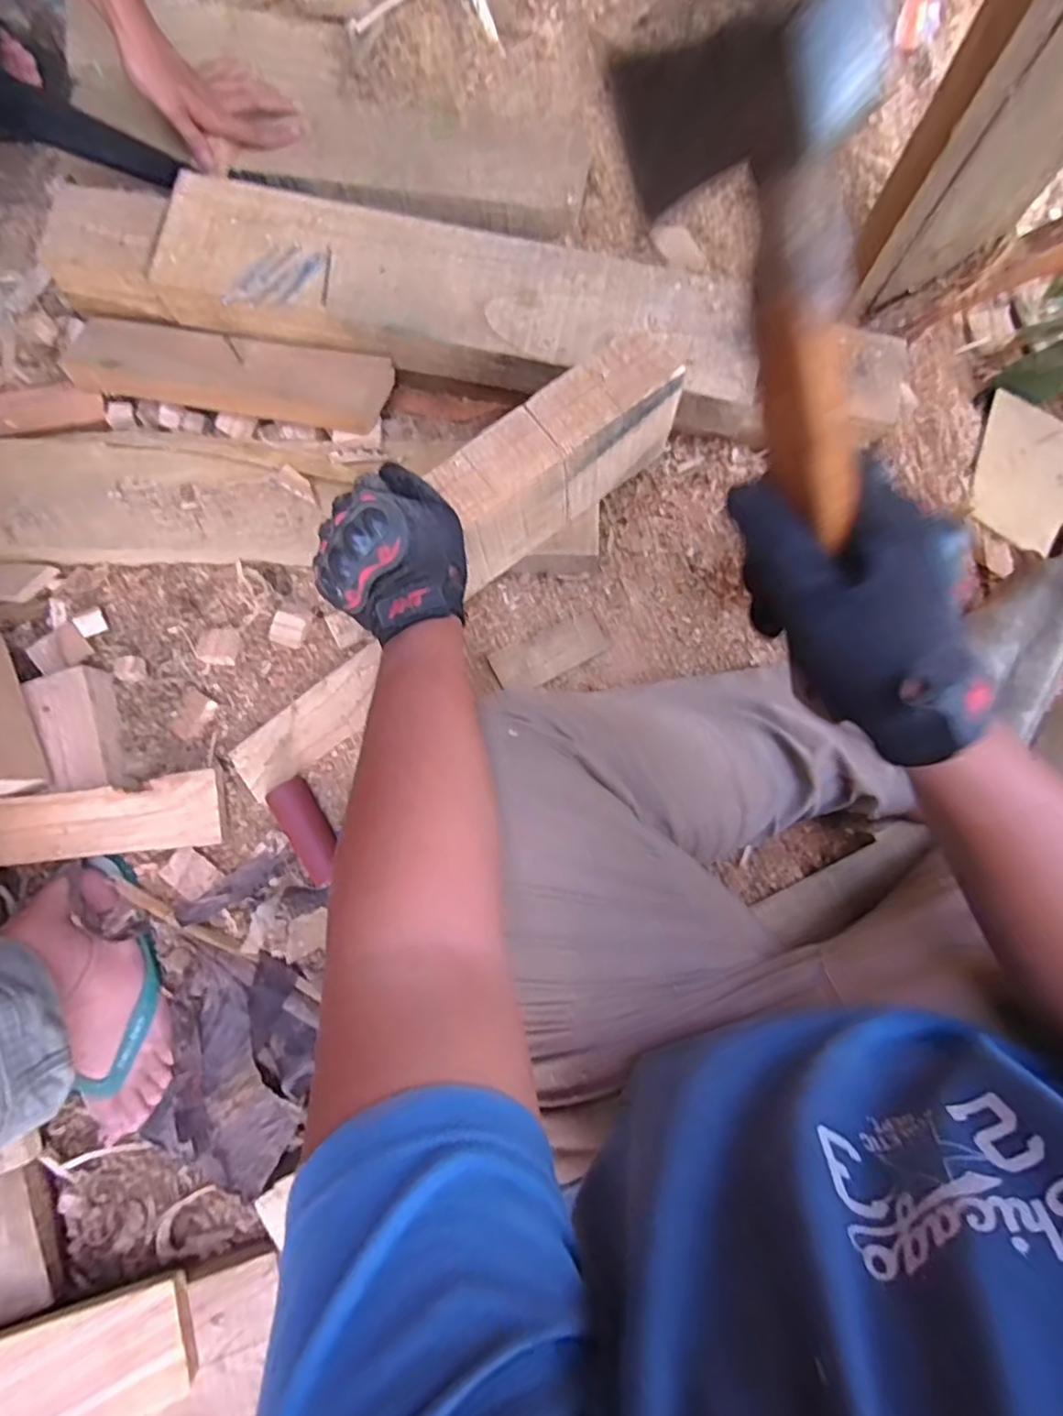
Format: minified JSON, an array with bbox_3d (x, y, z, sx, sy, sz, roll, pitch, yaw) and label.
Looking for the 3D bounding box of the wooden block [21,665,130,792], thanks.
[{"bbox_3d":[-0.438,0.022,0.619,0.056,0.032,0.122,-22,80,-3],"label":"wooden block"}]

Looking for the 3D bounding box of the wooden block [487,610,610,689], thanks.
[{"bbox_3d":[0.018,-0.055,0.636,0.113,0.009,0.048,-23,80,-3],"label":"wooden block"}]

